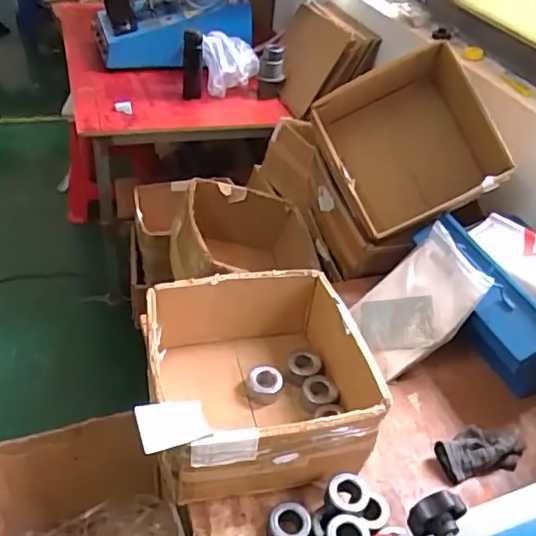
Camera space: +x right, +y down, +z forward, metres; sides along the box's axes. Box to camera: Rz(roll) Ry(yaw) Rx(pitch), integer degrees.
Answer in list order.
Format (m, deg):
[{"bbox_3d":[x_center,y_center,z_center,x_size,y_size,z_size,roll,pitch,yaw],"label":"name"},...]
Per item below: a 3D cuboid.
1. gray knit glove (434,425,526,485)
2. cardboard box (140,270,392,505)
[{"bbox_3d":[0.367,0.316,0.986,0.160,0.046,0.085,-5,42,-16],"label":"gray knit glove"},{"bbox_3d":[-0.019,0.185,0.958,0.342,0.179,0.335,-4,41,-14],"label":"cardboard box"}]

